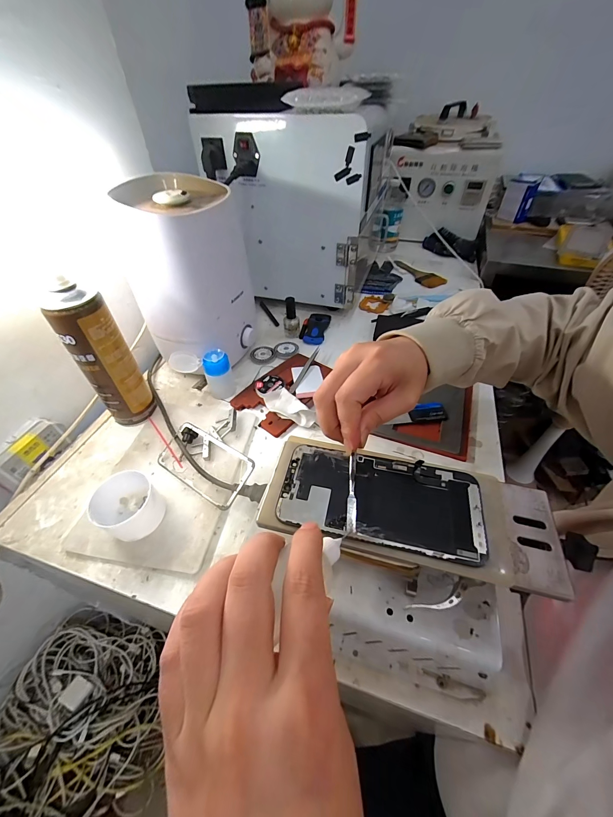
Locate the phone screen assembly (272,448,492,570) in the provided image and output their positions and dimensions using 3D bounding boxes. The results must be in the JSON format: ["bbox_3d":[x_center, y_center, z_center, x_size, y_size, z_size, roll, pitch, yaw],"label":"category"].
[{"bbox_3d":[0.054,0.065,0.235,0.142,0.004,0.067,9,47,10],"label":"phone screen assembly"}]

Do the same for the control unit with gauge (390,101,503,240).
[{"bbox_3d":[0.383,-0.662,0.932,0.264,0.282,0.224,7,47,9],"label":"control unit with gauge"}]

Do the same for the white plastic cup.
[{"bbox_3d":[-0.209,0.110,0.370,0.074,0.049,0.070,-1,46,1],"label":"white plastic cup"}]

